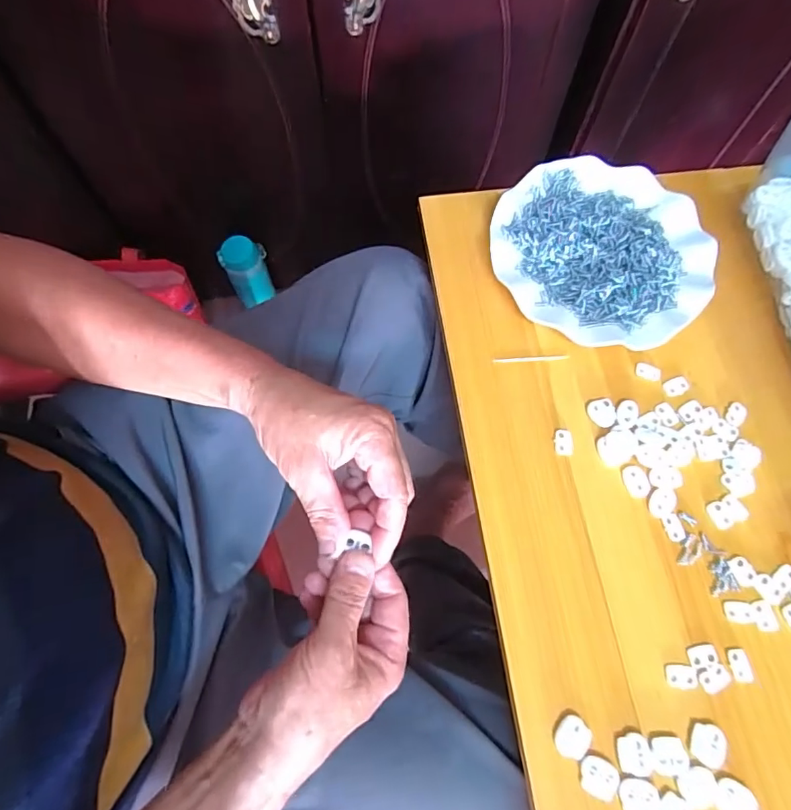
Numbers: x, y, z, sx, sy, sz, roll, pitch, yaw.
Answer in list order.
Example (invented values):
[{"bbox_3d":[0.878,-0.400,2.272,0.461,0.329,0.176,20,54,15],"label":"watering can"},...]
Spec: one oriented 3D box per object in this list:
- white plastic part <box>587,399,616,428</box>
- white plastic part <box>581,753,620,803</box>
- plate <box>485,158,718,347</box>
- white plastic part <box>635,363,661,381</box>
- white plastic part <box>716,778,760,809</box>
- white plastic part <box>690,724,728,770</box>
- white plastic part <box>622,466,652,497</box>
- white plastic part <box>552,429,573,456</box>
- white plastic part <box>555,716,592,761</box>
[{"bbox_3d":[0.162,0.006,0.390,0.021,0.004,0.023,-5,70,-3],"label":"white plastic part"},{"bbox_3d":[0.123,0.226,0.303,0.023,0.004,0.021,27,71,8],"label":"white plastic part"},{"bbox_3d":[0.174,-0.131,0.432,0.175,0.023,0.179,0,70,-1],"label":"plate"},{"bbox_3d":[0.205,-0.027,0.405,0.021,0.004,0.013,20,70,6],"label":"white plastic part"},{"bbox_3d":[0.207,0.240,0.301,0.023,0.006,0.020,23,71,7],"label":"white plastic part"},{"bbox_3d":[0.195,0.212,0.310,0.020,0.004,0.023,21,71,6],"label":"white plastic part"},{"bbox_3d":[0.180,0.057,0.371,0.016,0.004,0.024,-17,71,-7],"label":"white plastic part"},{"bbox_3d":[0.129,0.028,0.383,0.014,0.004,0.020,-2,70,-2],"label":"white plastic part"},{"bbox_3d":[0.111,0.209,0.313,0.021,0.007,0.023,0,70,-1],"label":"white plastic part"}]

